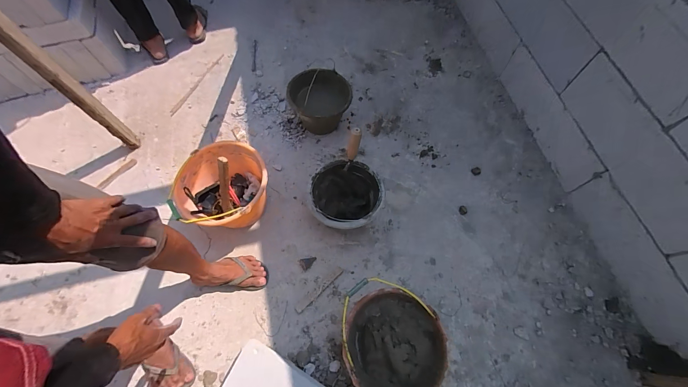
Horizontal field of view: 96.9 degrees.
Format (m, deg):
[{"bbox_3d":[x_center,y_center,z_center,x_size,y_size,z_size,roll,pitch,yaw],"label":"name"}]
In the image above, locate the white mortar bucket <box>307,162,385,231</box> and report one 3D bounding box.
[{"bbox_3d":[0.010,0.022,1.111,0.245,0.191,0.245,-1,67,2],"label":"white mortar bucket"}]

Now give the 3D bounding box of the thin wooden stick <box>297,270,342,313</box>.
[{"bbox_3d":[-0.082,0.343,1.066,0.205,0.005,0.022,-40,71,-14],"label":"thin wooden stick"}]

